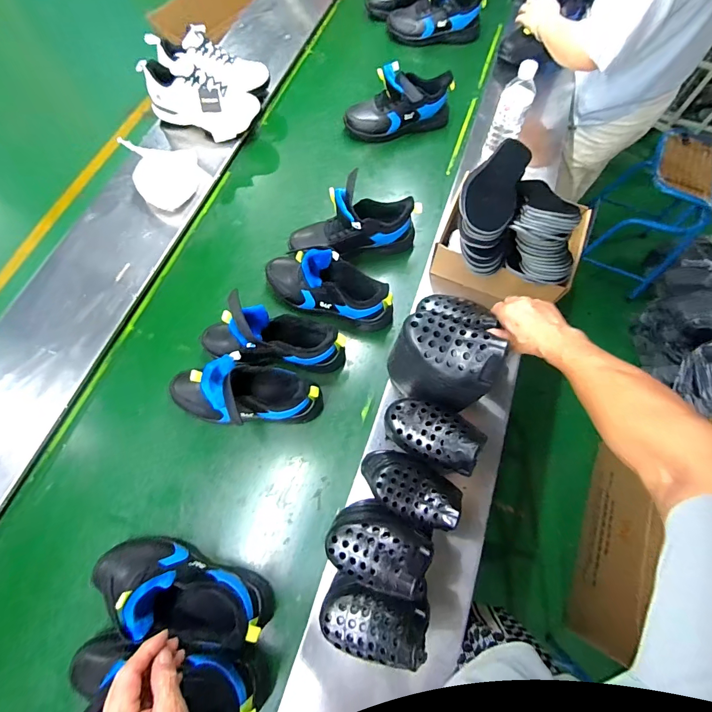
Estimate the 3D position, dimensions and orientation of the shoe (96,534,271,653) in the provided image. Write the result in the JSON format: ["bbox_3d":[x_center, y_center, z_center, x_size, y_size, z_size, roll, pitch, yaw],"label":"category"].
[{"bbox_3d":[-0.280,0.350,0.550,0.299,0.158,0.092,16,68,8],"label":"shoe"}]

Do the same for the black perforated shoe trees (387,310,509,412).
[{"bbox_3d":[0.141,0.017,0.615,0.160,0.197,0.085,39,73,15],"label":"black perforated shoe trees"}]

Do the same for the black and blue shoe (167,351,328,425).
[{"bbox_3d":[-0.213,0.072,0.678,0.282,0.165,0.118,4,67,2],"label":"black and blue shoe"}]

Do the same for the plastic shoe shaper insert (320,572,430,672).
[{"bbox_3d":[0.023,0.334,0.464,0.134,0.055,0.077,11,68,5],"label":"plastic shoe shaper insert"}]

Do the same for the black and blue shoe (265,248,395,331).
[{"bbox_3d":[-0.065,-0.154,0.757,0.290,0.137,0.104,16,68,7],"label":"black and blue shoe"}]

